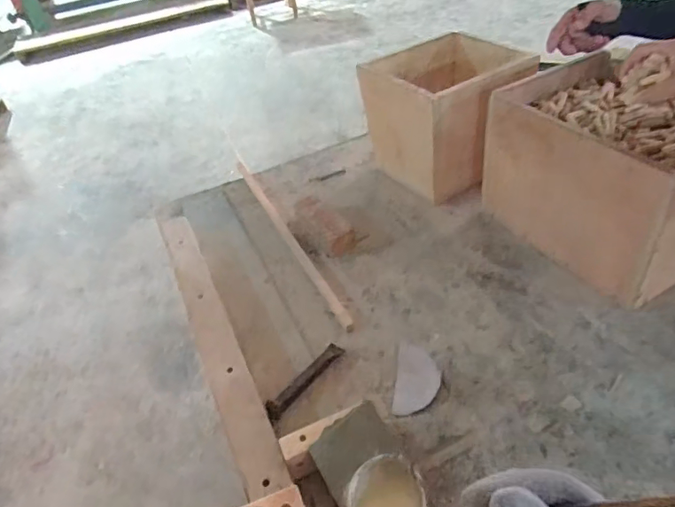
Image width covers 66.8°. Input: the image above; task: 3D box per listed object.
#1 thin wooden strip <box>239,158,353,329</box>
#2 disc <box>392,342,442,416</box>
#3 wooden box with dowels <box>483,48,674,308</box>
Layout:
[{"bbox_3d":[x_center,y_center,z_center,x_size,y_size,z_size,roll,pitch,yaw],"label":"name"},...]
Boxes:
[{"bbox_3d":[-0.101,-0.044,0.988,0.020,0.014,0.569,-21,43,-16],"label":"thin wooden strip"},{"bbox_3d":[0.109,0.167,0.693,0.057,0.004,0.110,2,43,13],"label":"disc"},{"bbox_3d":[0.442,-0.132,0.818,0.265,0.231,0.330,-25,44,-17],"label":"wooden box with dowels"}]

